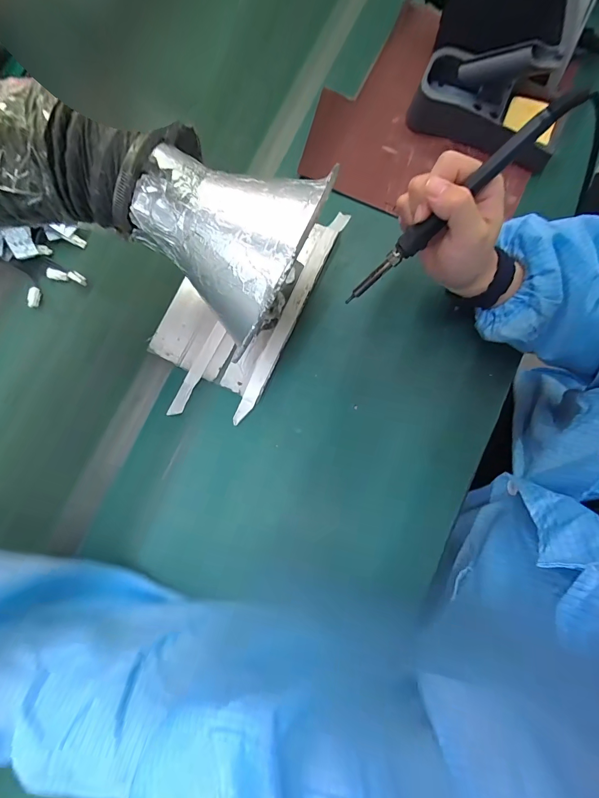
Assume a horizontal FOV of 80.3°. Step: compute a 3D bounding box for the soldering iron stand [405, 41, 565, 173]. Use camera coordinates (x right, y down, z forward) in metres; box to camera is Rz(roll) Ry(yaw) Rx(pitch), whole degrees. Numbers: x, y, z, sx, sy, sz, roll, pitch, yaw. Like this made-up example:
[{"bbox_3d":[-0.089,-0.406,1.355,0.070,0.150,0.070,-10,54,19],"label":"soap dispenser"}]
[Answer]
[{"bbox_3d":[0.209,-0.329,0.381,0.162,0.079,0.075,14,83,5],"label":"soldering iron stand"}]

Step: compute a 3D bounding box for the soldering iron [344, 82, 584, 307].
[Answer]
[{"bbox_3d":[0.113,-0.144,0.282,0.201,0.019,0.015,-38,76,36],"label":"soldering iron"}]

